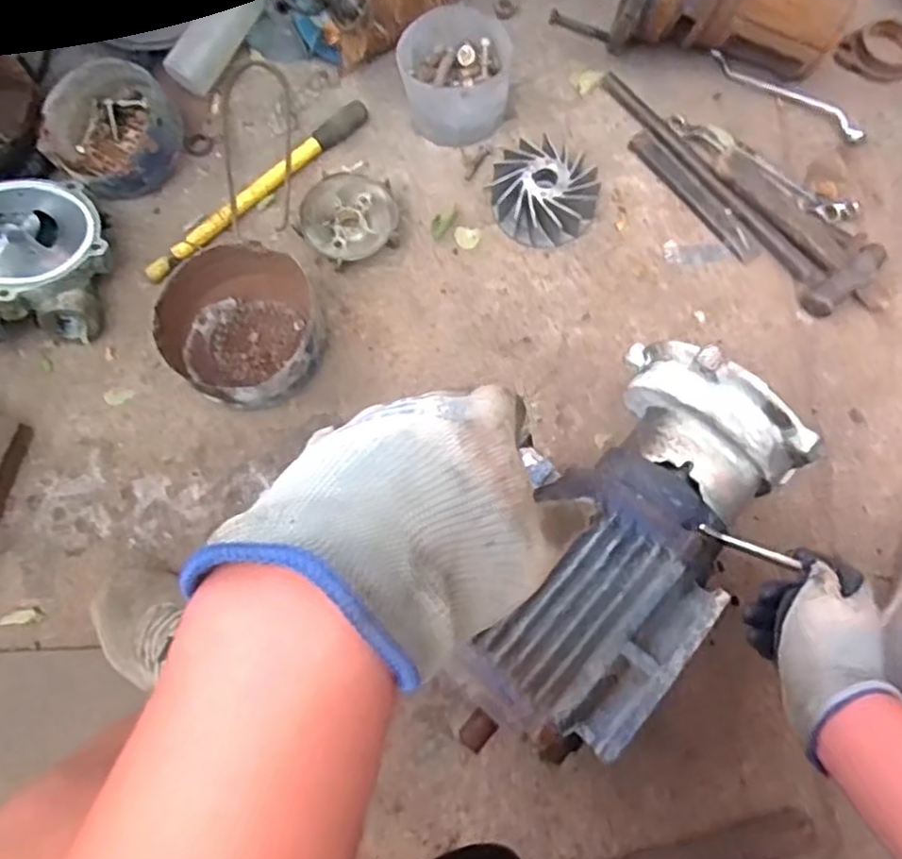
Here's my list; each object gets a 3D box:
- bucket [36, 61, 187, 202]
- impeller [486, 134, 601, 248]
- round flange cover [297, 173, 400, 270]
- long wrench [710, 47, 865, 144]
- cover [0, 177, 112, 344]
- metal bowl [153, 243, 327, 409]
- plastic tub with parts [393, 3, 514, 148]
[{"bbox_3d":[-0.456,-0.403,0.940,0.172,0.079,0.175,-1,73,3],"label":"bucket"},{"bbox_3d":[0.120,-0.307,0.901,0.134,0.050,0.124,-1,73,3],"label":"impeller"},{"bbox_3d":[-0.132,-0.271,0.908,0.122,0.038,0.121,-1,73,3],"label":"round flange cover"},{"bbox_3d":[0.452,-0.453,0.939,0.231,0.015,0.027,35,78,13],"label":"long wrench"},{"bbox_3d":[-0.520,-0.217,0.859,0.190,0.107,0.216,-7,73,0],"label":"cover"},{"bbox_3d":[-0.246,-0.117,0.841,0.186,0.085,0.175,-1,73,3],"label":"metal bowl"},{"bbox_3d":[0.005,-0.469,0.933,0.146,0.085,0.148,-1,73,3],"label":"plastic tub with parts"}]

